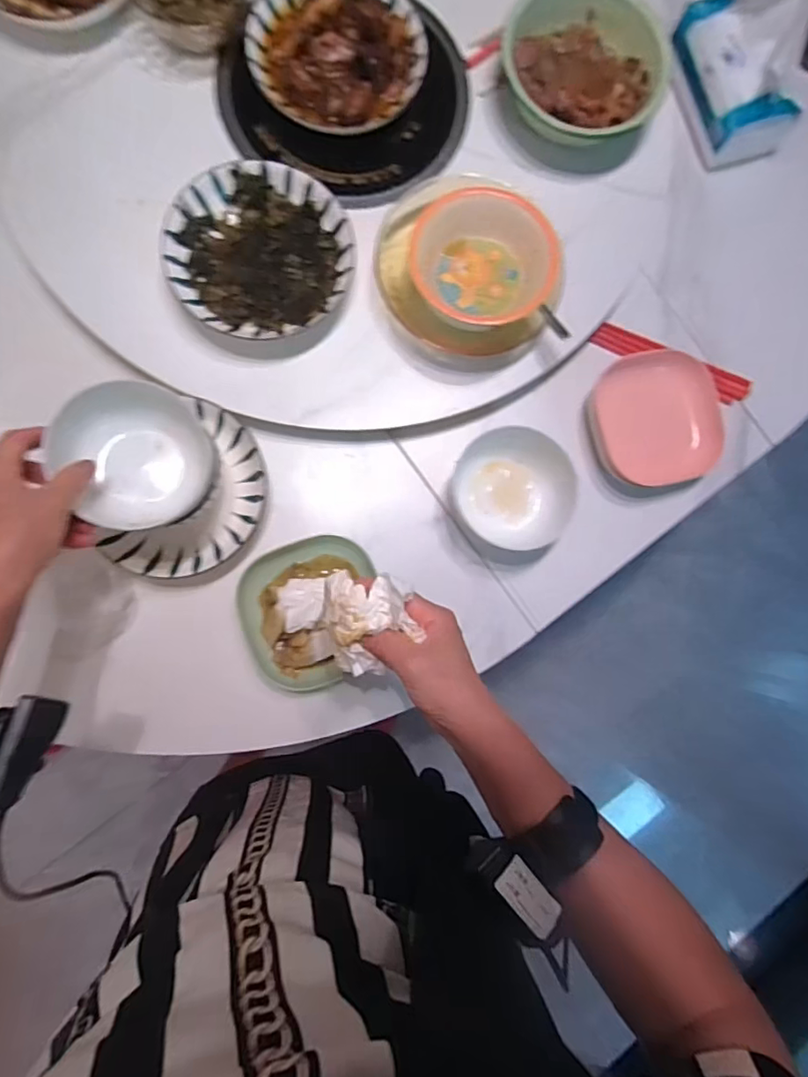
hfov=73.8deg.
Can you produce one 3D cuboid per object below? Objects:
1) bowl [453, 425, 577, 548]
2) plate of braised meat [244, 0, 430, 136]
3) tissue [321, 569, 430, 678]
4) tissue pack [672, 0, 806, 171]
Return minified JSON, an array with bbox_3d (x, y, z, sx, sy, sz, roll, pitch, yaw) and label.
[{"bbox_3d":[0.111,-0.052,0.573,0.124,0.049,0.128,0,85,-5],"label":"bowl"},{"bbox_3d":[-0.067,-0.506,0.556,0.177,0.048,0.177,4,85,-5],"label":"plate of braised meat"},{"bbox_3d":[-0.024,0.065,0.414,0.066,0.034,0.082,-10,89,-5],"label":"tissue"},{"bbox_3d":[0.379,-0.536,0.611,0.103,0.100,0.166,-21,87,-6],"label":"tissue pack"}]

